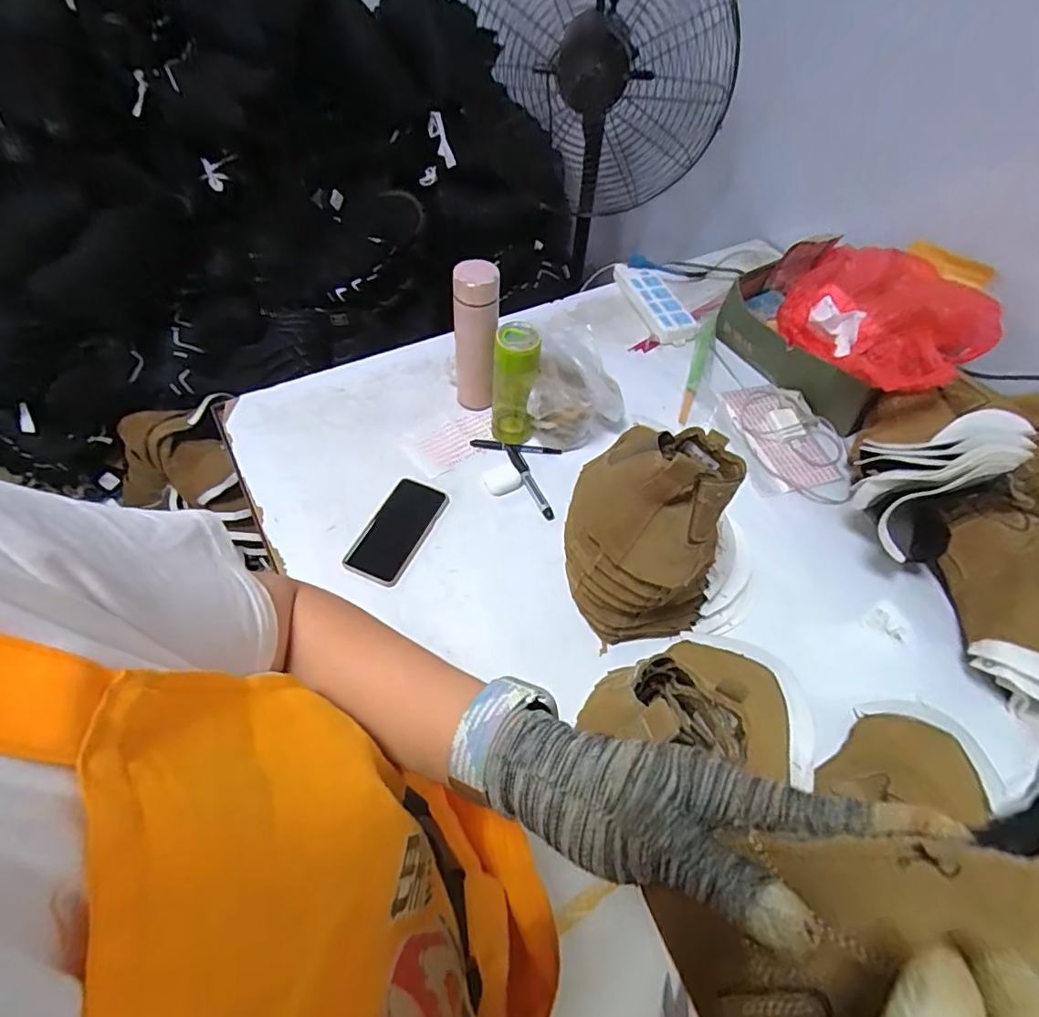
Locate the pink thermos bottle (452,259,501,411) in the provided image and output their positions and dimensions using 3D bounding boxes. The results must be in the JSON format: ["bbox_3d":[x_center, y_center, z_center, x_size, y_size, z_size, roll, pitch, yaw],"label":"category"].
[{"bbox_3d":[-0.065,-0.250,0.860,0.064,0.235,0.056,-1,54,-5],"label":"pink thermos bottle"}]

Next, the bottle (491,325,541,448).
[{"bbox_3d":[-0.008,-0.182,0.841,0.065,0.188,0.068,0,54,-4],"label":"bottle"}]

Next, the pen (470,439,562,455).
[{"bbox_3d":[-0.006,-0.095,0.893,0.142,0.010,0.017,9,54,2],"label":"pen"}]

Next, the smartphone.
[{"bbox_3d":[-0.169,0.029,0.786,0.087,0.010,0.172,15,48,16],"label":"smartphone"}]

